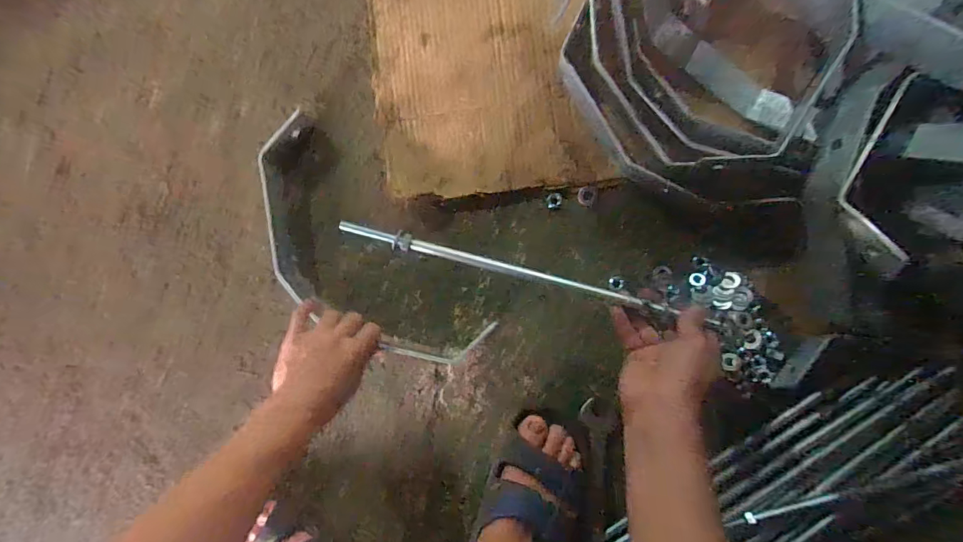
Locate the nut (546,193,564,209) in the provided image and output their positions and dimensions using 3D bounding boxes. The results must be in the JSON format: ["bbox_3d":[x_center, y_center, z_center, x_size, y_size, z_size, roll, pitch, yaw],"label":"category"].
[{"bbox_3d":[0.097,-0.093,0.592,0.021,0.005,0.021,0,86,3],"label":"nut"}]

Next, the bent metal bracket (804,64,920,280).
[{"bbox_3d":[0.392,-0.105,0.468,0.038,0.099,0.237,18,70,4],"label":"bent metal bracket"}]

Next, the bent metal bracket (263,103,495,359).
[{"bbox_3d":[-0.175,-0.010,0.587,0.171,0.040,0.391,-42,91,0],"label":"bent metal bracket"}]

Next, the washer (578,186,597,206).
[{"bbox_3d":[0.140,-0.100,0.594,0.023,0.008,0.025,11,87,3],"label":"washer"}]

